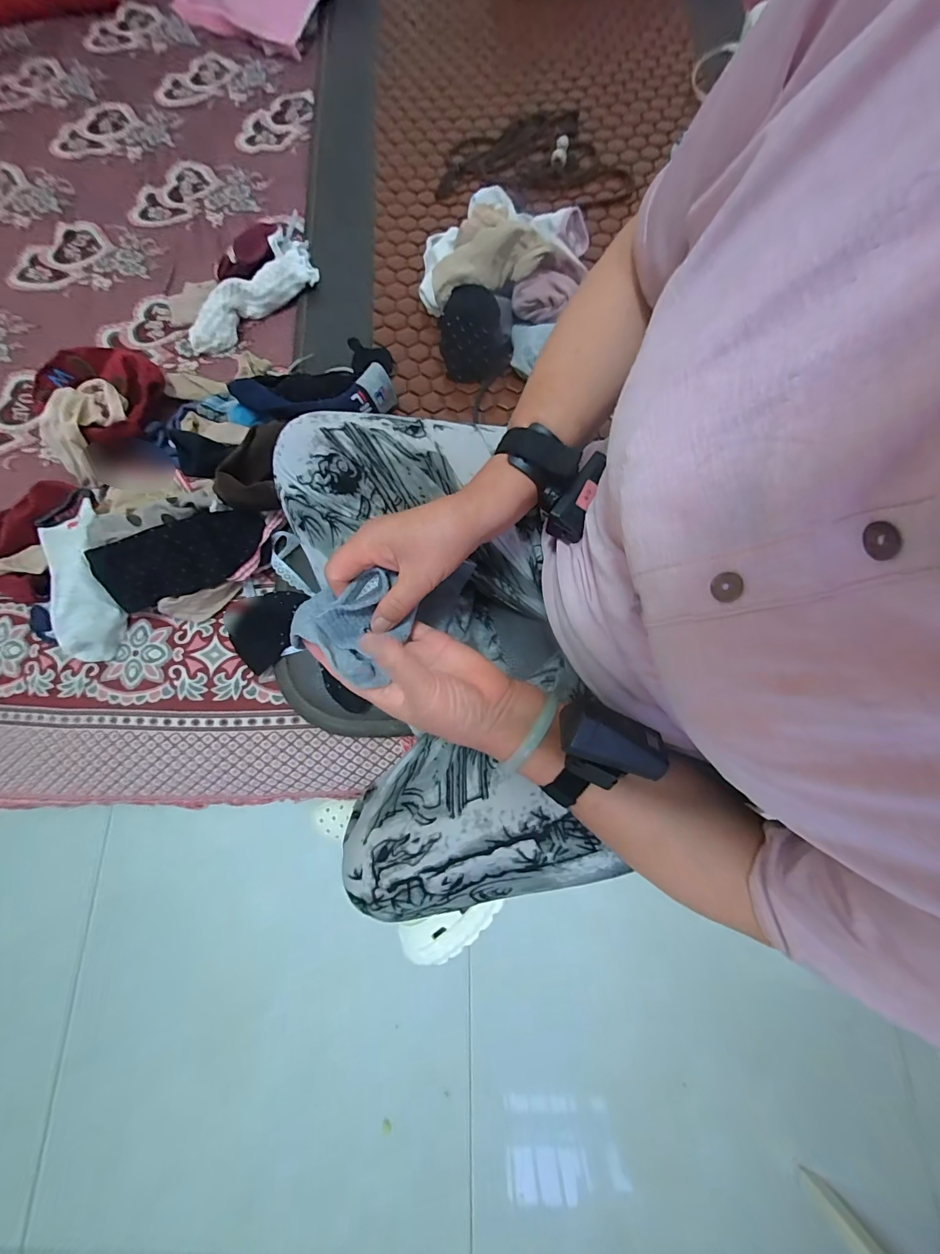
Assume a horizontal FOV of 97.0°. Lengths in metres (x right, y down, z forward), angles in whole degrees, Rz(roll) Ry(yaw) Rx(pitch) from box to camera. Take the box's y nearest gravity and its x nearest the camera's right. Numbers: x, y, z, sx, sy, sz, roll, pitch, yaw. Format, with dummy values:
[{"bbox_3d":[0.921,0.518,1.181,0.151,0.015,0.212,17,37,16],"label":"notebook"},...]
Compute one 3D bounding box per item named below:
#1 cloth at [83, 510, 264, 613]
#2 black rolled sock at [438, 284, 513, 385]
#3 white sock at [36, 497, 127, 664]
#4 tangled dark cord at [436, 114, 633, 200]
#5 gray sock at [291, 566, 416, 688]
[{"bbox_3d":[-0.317,-0.078,0.454,0.171,0.055,0.071,-25,76,-5],"label":"cloth"},{"bbox_3d":[0.007,-0.368,0.529,0.086,0.093,0.054,4,75,3],"label":"black rolled sock"},{"bbox_3d":[-0.448,-0.052,0.480,0.065,0.032,0.181,-13,90,-2],"label":"white sock"},{"bbox_3d":[0.112,-0.760,0.668,0.290,0.017,0.182,9,75,4],"label":"tangled dark cord"},{"bbox_3d":[-0.090,-0.006,0.322,0.077,0.041,0.080,21,75,8],"label":"gray sock"}]

